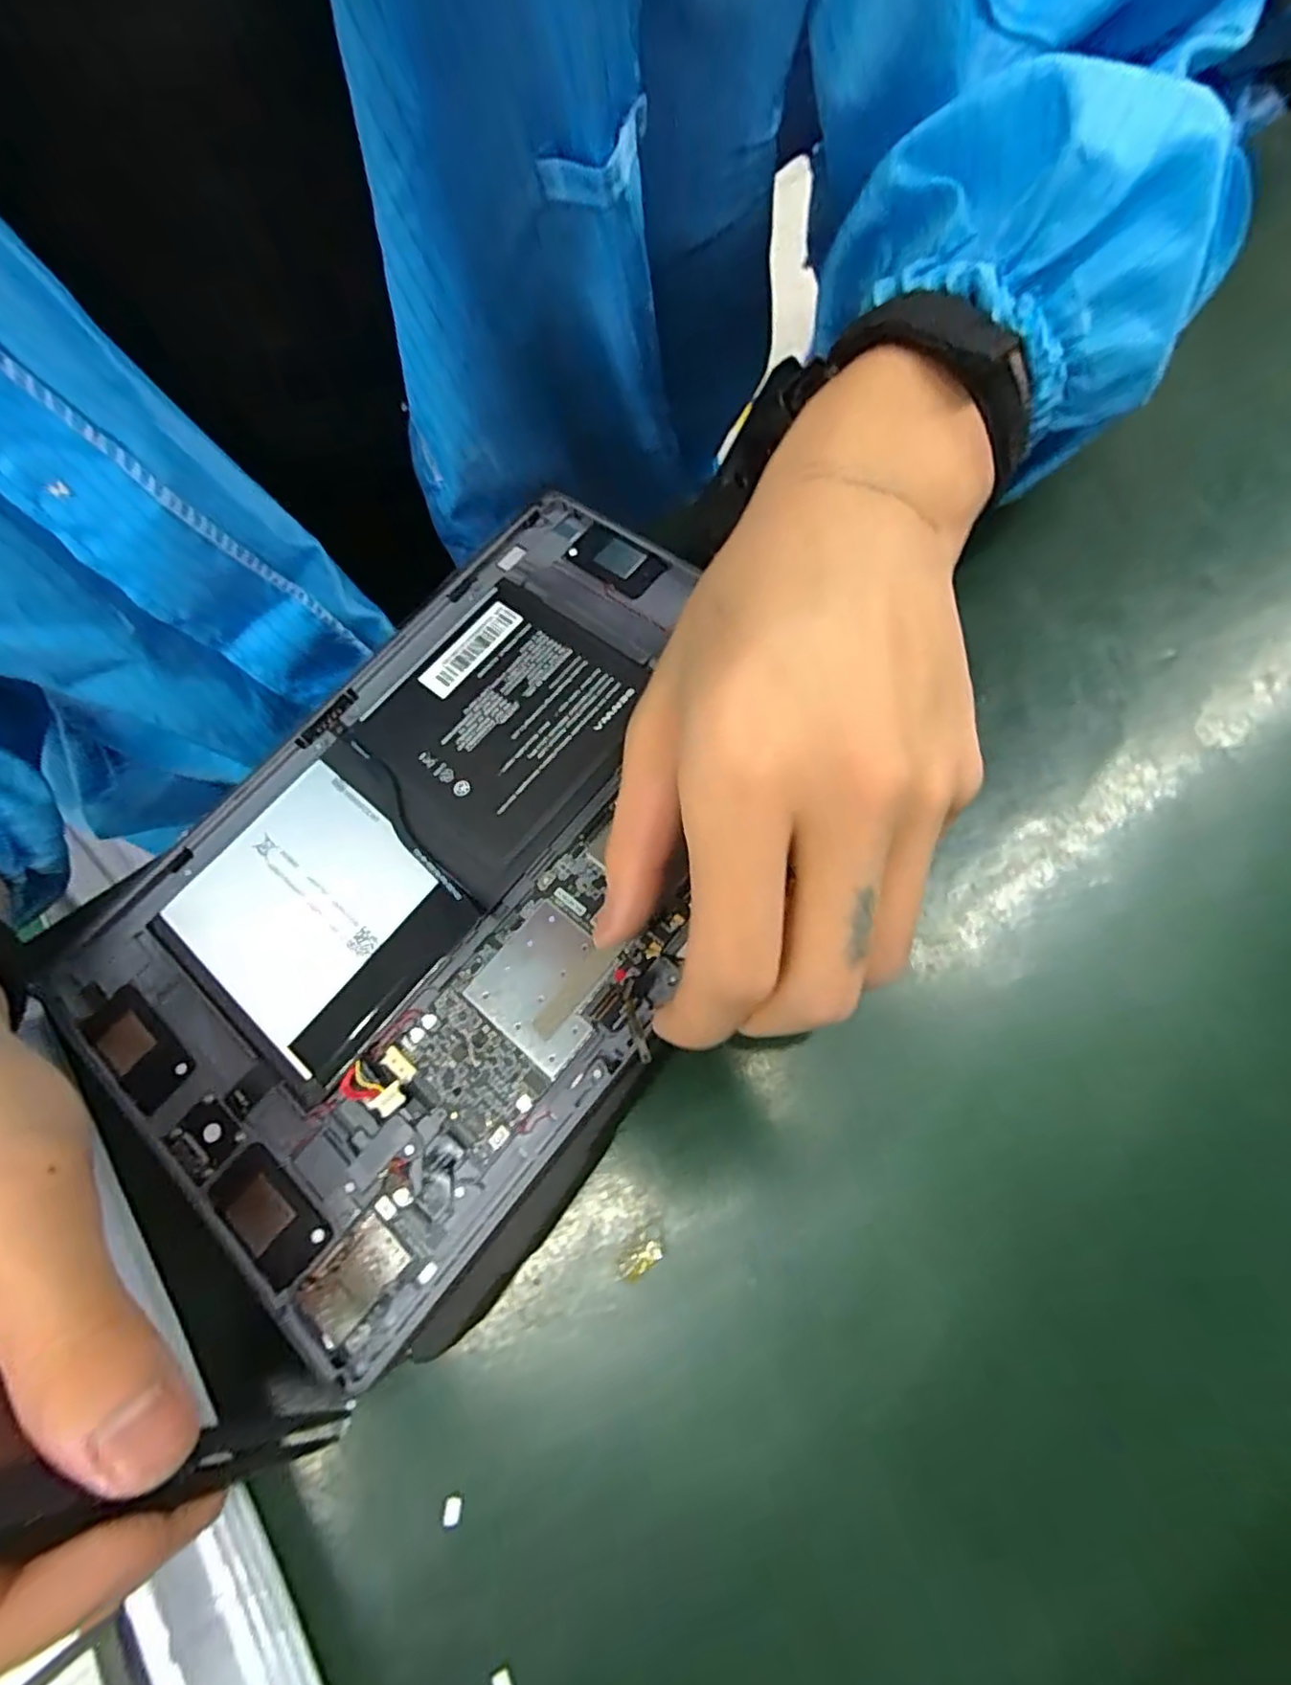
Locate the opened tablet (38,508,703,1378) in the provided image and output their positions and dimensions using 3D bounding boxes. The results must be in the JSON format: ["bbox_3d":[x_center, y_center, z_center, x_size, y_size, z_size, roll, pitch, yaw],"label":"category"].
[{"bbox_3d":[-0.056,0.002,0.222,0.167,0.018,0.249,37,75,13],"label":"opened tablet"}]

